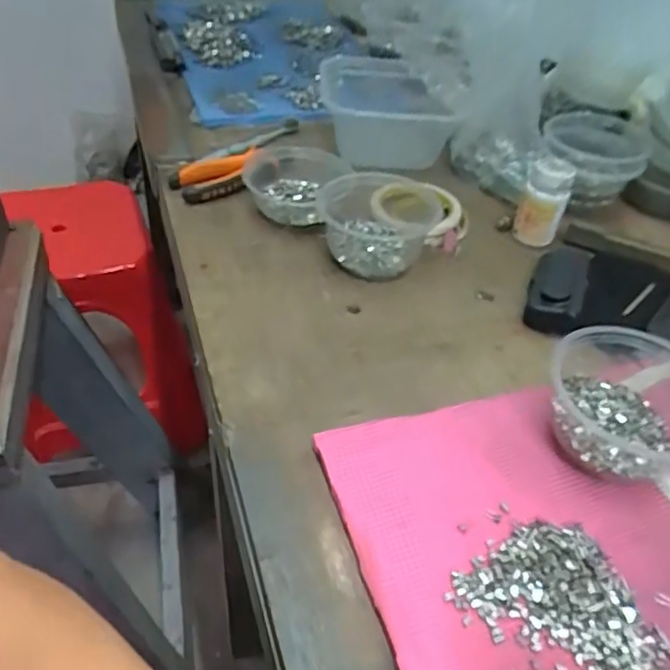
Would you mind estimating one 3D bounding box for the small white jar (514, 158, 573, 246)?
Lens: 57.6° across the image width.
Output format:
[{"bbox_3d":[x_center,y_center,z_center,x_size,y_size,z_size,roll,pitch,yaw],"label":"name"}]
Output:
[{"bbox_3d":[0.220,-0.143,0.638,0.045,0.073,0.047,21,45,15],"label":"small white jar"}]

